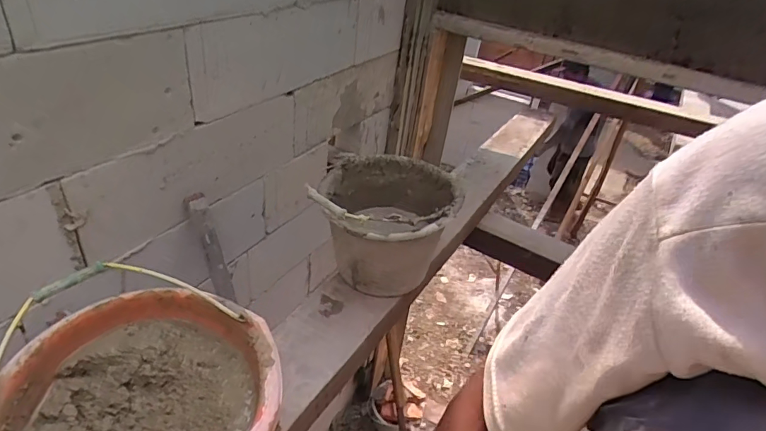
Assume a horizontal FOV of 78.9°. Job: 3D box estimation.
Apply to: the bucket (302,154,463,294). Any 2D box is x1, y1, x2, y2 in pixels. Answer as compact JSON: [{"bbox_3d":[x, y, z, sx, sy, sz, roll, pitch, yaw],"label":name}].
[{"bbox_3d":[0.002,0.031,0.922,0.250,0.241,0.312,17,34,13],"label":"bucket"}]

